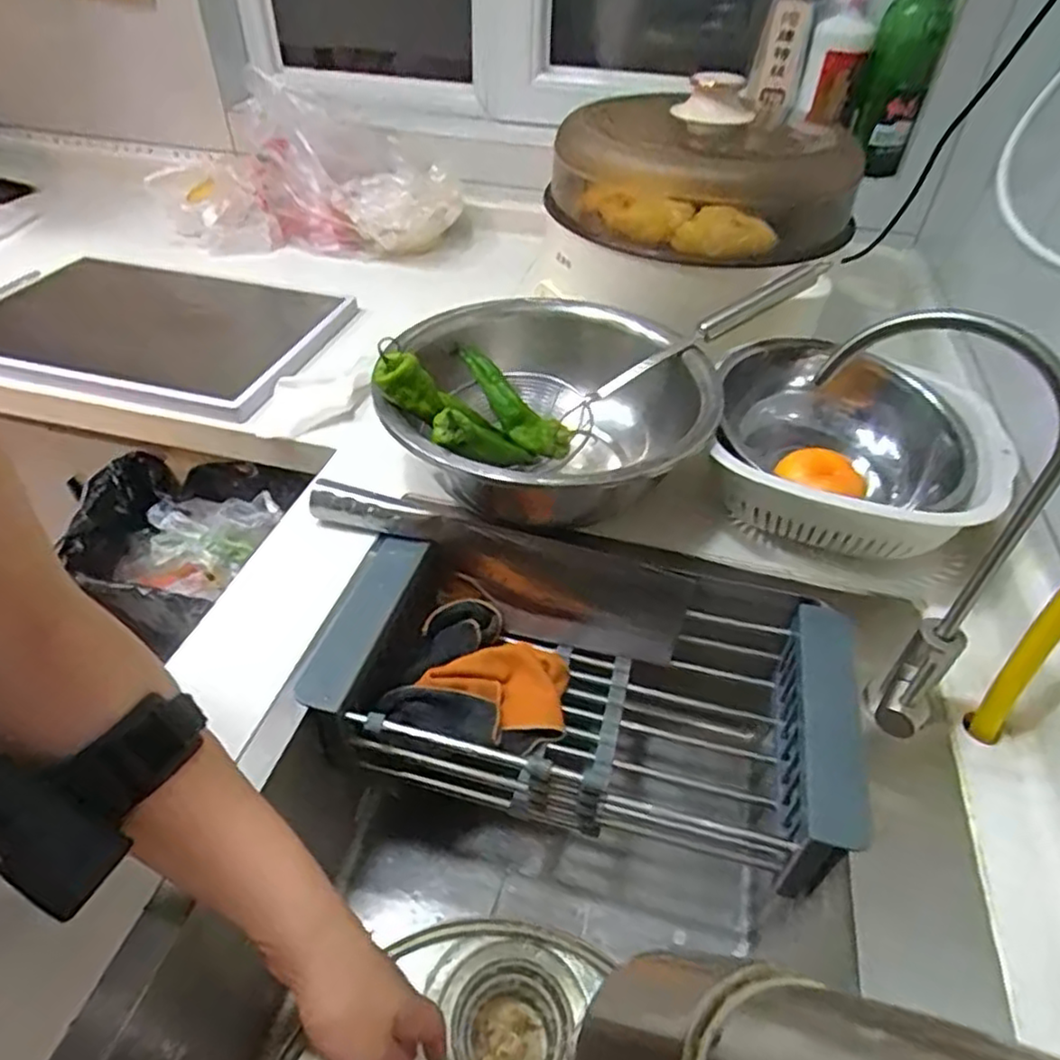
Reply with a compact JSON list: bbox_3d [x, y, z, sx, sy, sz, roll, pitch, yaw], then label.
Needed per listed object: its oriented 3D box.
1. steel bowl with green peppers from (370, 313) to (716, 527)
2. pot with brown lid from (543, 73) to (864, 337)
[{"bbox_3d":[0.019,-0.095,0.602,0.261,0.101,0.265,1,43,-1],"label":"steel bowl with green peppers"},{"bbox_3d":[0.173,-0.375,0.696,0.250,0.138,0.242,1,43,-1],"label":"pot with brown lid"}]

